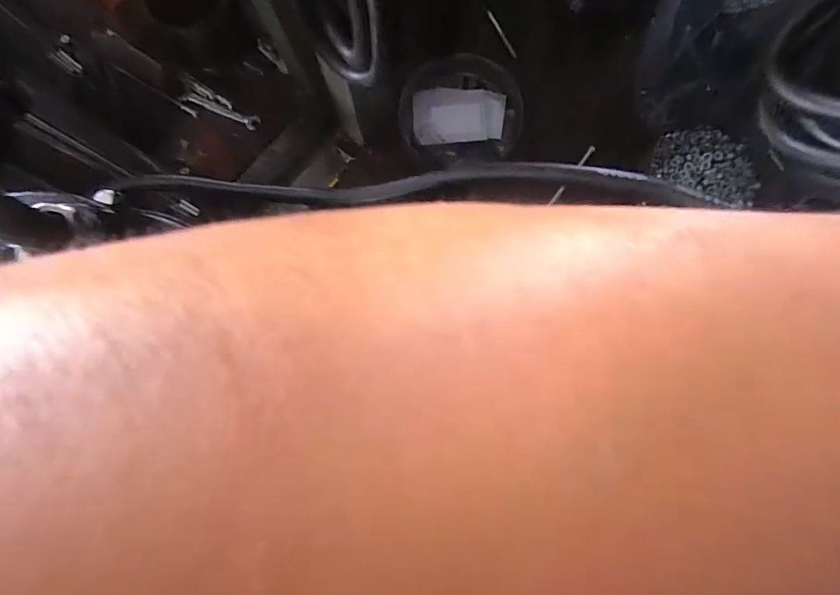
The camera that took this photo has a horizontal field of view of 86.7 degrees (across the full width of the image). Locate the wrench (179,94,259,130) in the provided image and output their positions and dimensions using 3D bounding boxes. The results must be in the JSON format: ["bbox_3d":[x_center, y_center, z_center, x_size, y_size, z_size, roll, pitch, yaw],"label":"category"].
[{"bbox_3d":[-0.239,-0.224,0.529,0.099,0.009,0.017,22,84,4],"label":"wrench"}]

